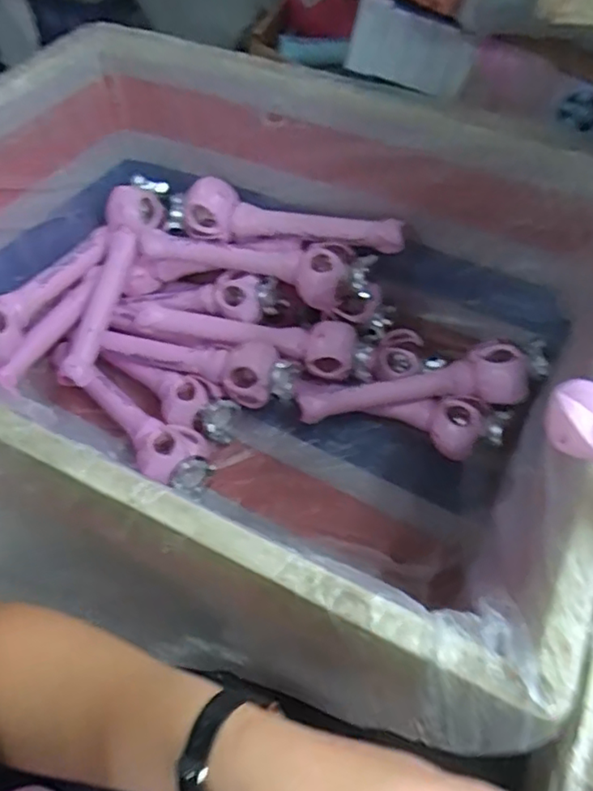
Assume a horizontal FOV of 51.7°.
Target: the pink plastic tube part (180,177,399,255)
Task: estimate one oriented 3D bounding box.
[{"bbox_3d":[-0.008,-0.248,0.890,0.325,0.068,0.060,14,53,10],"label":"pink plastic tube part"}]

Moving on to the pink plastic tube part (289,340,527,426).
[{"bbox_3d":[0.159,-0.011,0.885,0.318,0.057,0.098,-12,52,8],"label":"pink plastic tube part"}]

